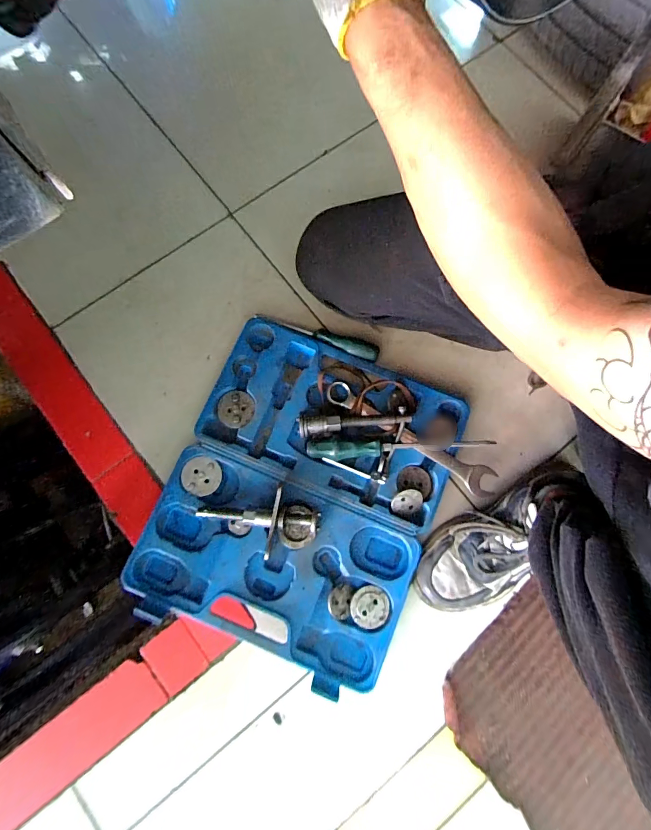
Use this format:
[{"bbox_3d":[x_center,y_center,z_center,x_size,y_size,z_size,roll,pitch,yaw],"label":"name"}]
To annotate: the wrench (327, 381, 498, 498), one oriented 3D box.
[{"bbox_3d":[0.115,0.029,0.517,0.253,0.018,0.039,32,80,5],"label":"wrench"}]

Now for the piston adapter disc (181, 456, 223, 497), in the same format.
[{"bbox_3d":[-0.167,0.083,0.517,0.052,0.004,0.051,0,79,0],"label":"piston adapter disc"}]

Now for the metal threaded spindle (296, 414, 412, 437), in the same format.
[{"bbox_3d":[0.039,0.006,0.517,0.149,0.026,0.026,-7,79,-3],"label":"metal threaded spindle"}]

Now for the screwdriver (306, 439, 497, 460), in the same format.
[{"bbox_3d":[0.101,0.041,0.512,0.249,0.023,0.027,-2,79,-2],"label":"screwdriver"}]

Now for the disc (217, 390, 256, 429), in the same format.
[{"bbox_3d":[-0.125,-0.009,0.536,0.051,0.004,0.052,0,79,-1],"label":"disc"}]

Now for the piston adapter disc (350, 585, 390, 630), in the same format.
[{"bbox_3d":[0.057,0.245,0.488,0.048,0.009,0.048,0,79,-1],"label":"piston adapter disc"}]

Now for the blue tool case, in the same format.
[{"bbox_3d":[-0.027,0.098,0.518,0.344,0.042,0.415,21,78,5],"label":"blue tool case"}]

